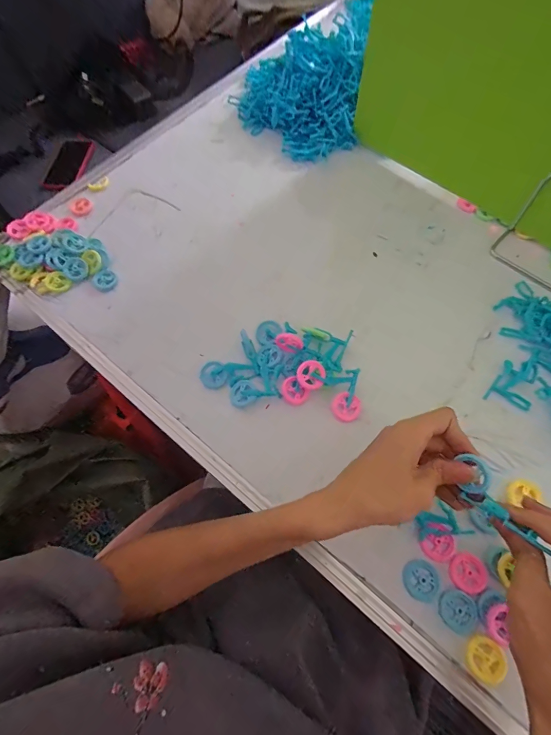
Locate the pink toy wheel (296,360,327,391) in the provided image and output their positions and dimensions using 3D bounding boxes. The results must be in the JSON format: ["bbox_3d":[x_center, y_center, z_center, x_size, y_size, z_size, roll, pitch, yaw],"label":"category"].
[{"bbox_3d":[0.037,0.008,0.361,0.029,0.004,0.029,0,92,-3],"label":"pink toy wheel"}]

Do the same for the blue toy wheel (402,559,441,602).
[{"bbox_3d":[0.125,0.182,0.301,0.030,0.004,0.030,-1,66,2],"label":"blue toy wheel"}]

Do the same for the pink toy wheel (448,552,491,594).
[{"bbox_3d":[0.165,0.175,0.299,0.029,0.004,0.029,-1,66,2],"label":"pink toy wheel"}]

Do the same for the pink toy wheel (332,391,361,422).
[{"bbox_3d":[0.073,0.042,0.361,0.030,0.004,0.029,0,87,-1],"label":"pink toy wheel"}]

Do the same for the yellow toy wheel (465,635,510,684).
[{"bbox_3d":[0.166,0.229,0.275,0.029,0.004,0.029,-1,66,2],"label":"yellow toy wheel"}]

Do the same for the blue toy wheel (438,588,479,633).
[{"bbox_3d":[0.151,0.200,0.289,0.029,0.004,0.029,-1,66,2],"label":"blue toy wheel"}]

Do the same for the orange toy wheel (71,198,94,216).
[{"bbox_3d":[-0.272,-0.226,0.495,0.028,0.007,0.029,-1,66,2],"label":"orange toy wheel"}]

